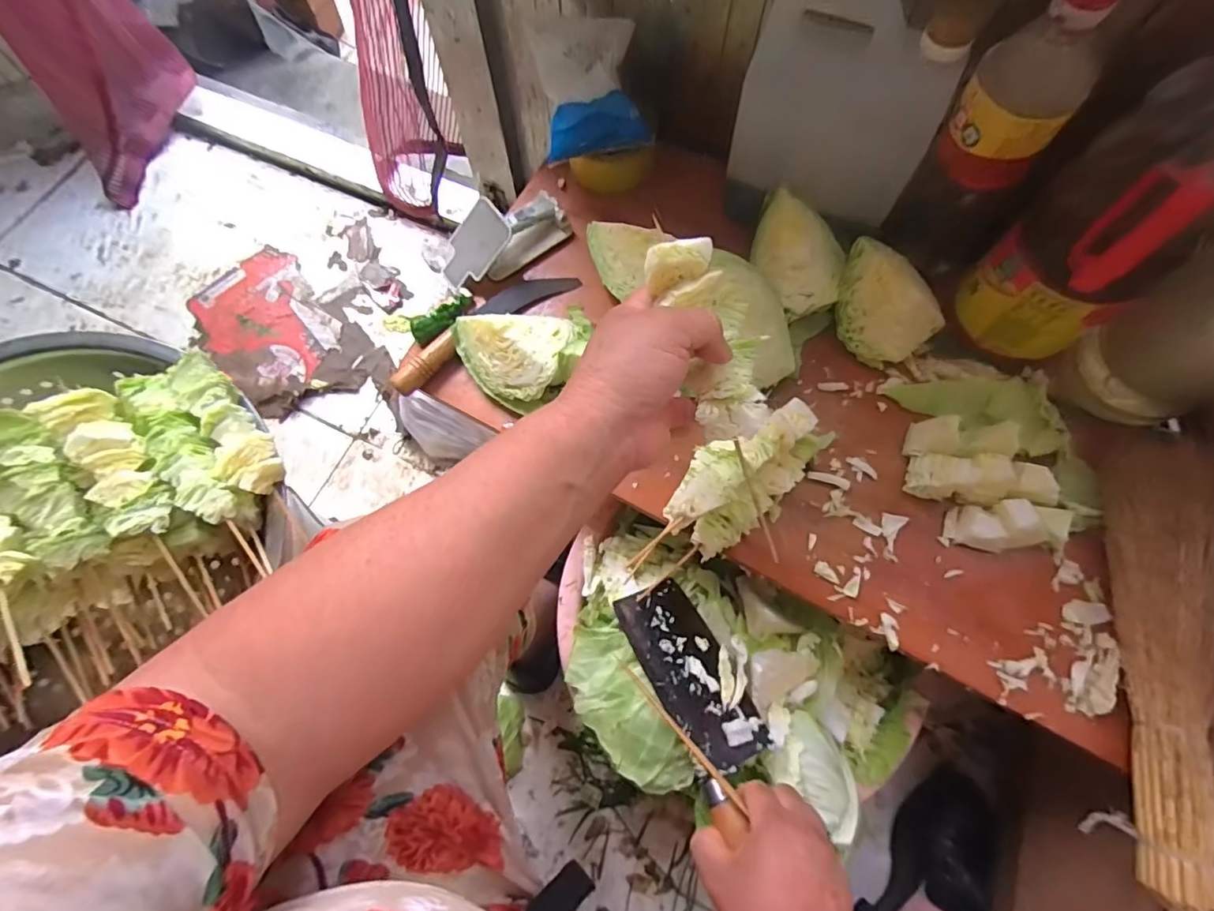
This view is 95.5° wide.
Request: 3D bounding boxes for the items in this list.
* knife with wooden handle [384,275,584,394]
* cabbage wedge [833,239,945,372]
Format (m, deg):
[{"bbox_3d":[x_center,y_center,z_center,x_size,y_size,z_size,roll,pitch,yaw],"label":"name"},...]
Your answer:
[{"bbox_3d":[-0.133,-0.142,0.586,0.223,0.028,0.045,-37,74,-11],"label":"knife with wooden handle"},{"bbox_3d":[0.266,-0.145,0.529,0.077,0.086,0.097,-29,73,-9],"label":"cabbage wedge"}]

